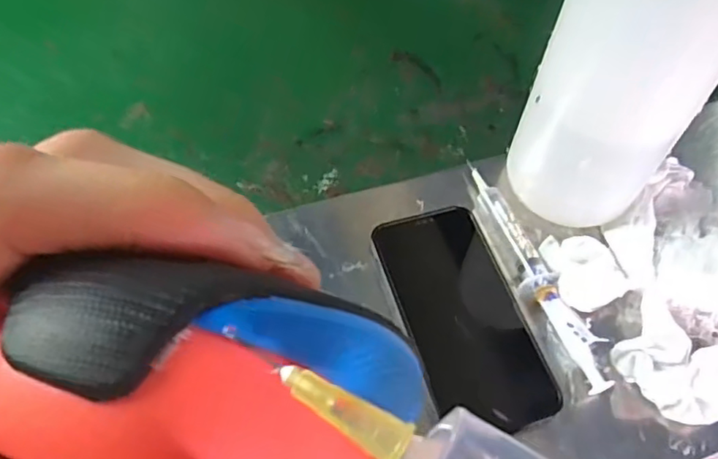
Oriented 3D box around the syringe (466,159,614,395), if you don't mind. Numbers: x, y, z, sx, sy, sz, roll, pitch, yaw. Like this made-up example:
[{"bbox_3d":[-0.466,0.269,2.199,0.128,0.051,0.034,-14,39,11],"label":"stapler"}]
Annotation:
[{"bbox_3d":[0.112,0.022,0.374,0.023,0.019,0.168,-17,60,-13],"label":"syringe"}]

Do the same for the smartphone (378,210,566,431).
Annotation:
[{"bbox_3d":[0.062,0.050,0.359,0.072,0.007,0.144,-13,59,-10],"label":"smartphone"}]

